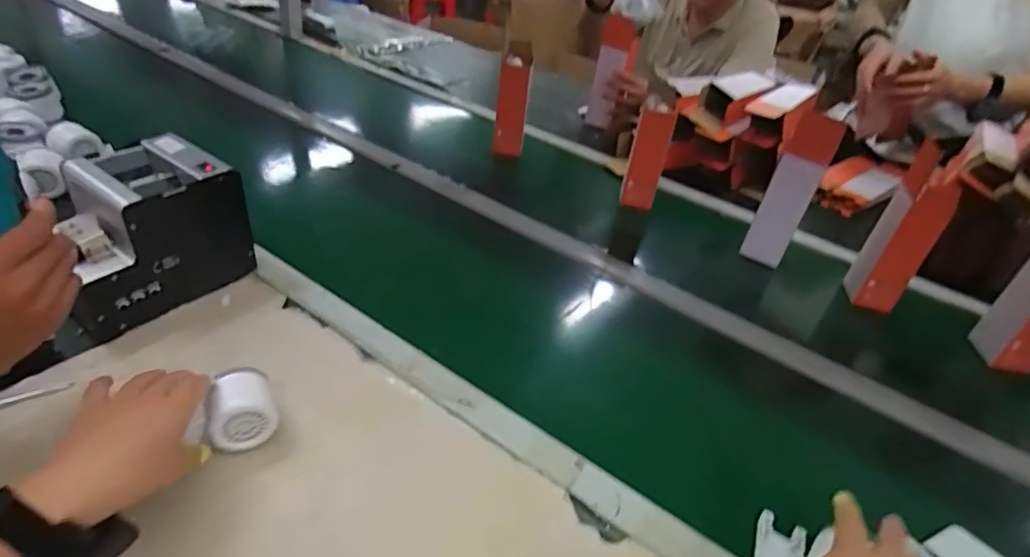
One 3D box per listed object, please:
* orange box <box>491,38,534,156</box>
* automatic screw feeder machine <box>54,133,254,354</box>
[{"bbox_3d":[-0.002,-0.354,1.118,0.062,0.206,0.153,9,36,-1],"label":"orange box"},{"bbox_3d":[-0.420,-0.049,0.646,0.124,0.158,0.185,28,40,23],"label":"automatic screw feeder machine"}]

